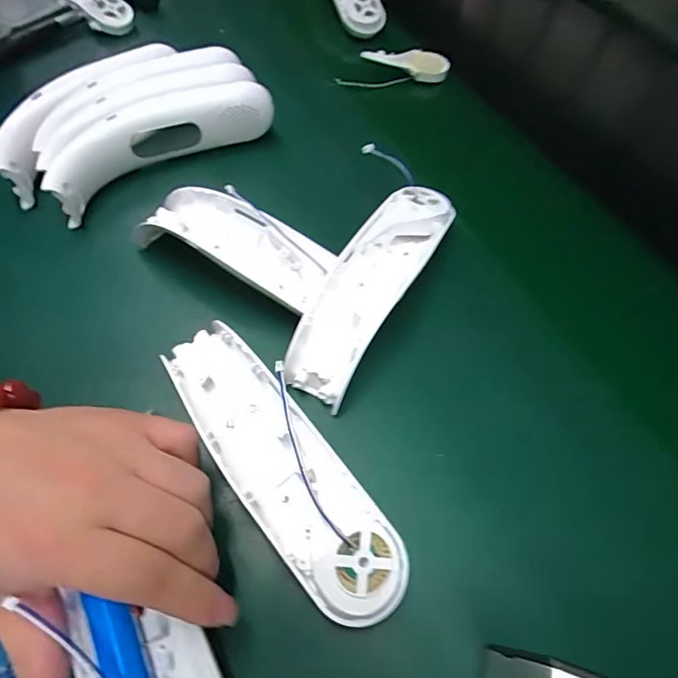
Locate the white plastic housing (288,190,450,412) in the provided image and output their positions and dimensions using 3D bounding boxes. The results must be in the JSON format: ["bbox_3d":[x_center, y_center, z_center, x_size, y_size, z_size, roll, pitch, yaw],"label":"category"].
[{"bbox_3d":[0.027,-0.043,0.314,0.049,0.037,0.185,25,63,14],"label":"white plastic housing"}]

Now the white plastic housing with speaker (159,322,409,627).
[{"bbox_3d":[-0.036,0.061,0.249,0.052,0.036,0.189,-33,65,-18],"label":"white plastic housing with speaker"}]

